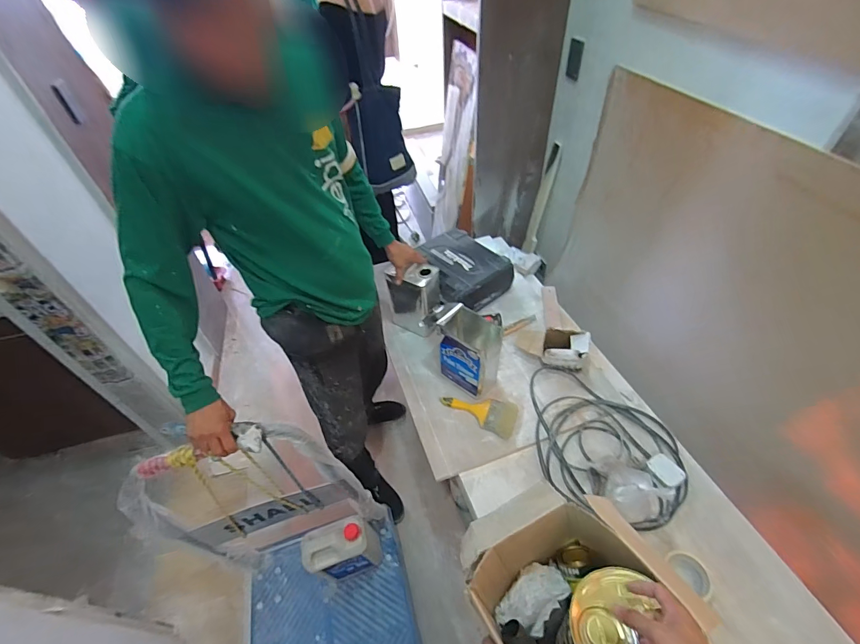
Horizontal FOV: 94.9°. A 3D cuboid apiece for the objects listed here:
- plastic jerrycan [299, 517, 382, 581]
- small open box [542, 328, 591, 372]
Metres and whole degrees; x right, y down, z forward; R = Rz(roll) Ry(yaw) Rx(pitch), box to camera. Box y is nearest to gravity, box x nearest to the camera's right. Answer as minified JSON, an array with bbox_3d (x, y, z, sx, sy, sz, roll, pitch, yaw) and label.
[{"bbox_3d":[-0.265,0.705,1.216,0.203,0.257,0.109,-16,48,-10],"label":"plastic jerrycan"},{"bbox_3d":[0.448,0.093,1.315,0.144,0.096,0.124,11,49,15],"label":"small open box"}]

